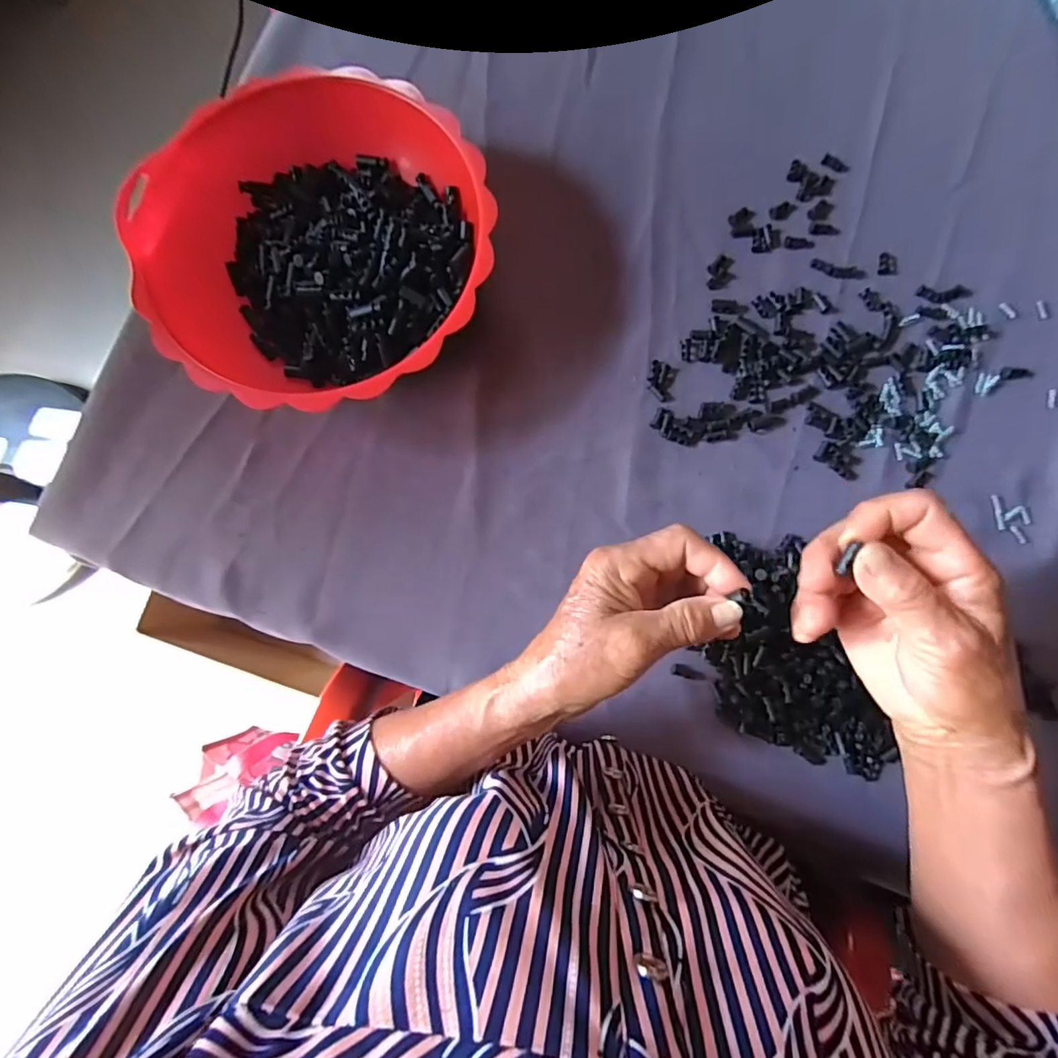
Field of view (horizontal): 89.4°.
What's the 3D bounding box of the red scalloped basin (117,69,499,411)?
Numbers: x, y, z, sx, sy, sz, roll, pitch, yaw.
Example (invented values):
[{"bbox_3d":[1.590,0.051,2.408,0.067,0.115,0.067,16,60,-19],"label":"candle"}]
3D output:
[{"bbox_3d":[-0.142,-0.192,0.385,0.226,0.075,0.233,0,82,1],"label":"red scalloped basin"}]

